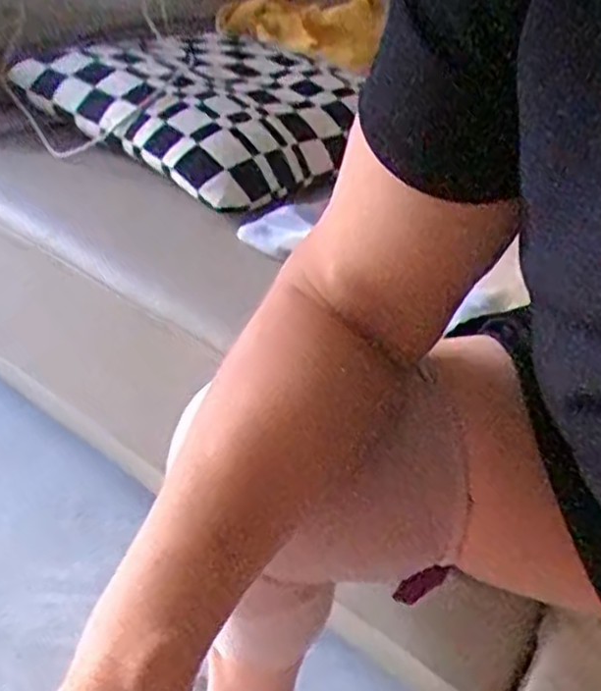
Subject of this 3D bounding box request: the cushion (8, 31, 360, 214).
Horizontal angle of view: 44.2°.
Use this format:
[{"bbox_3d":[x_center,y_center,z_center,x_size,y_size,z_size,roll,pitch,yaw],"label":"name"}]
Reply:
[{"bbox_3d":[-0.103,-0.312,0.929,0.383,0.084,0.350,28,39,30],"label":"cushion"}]

